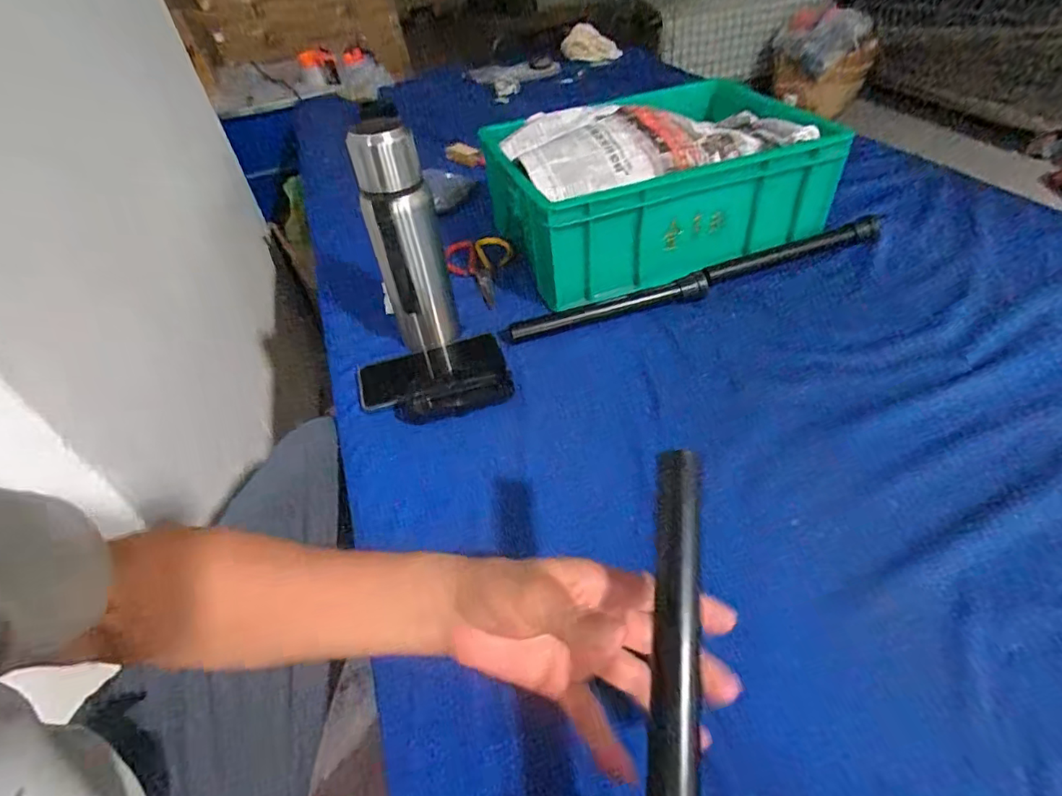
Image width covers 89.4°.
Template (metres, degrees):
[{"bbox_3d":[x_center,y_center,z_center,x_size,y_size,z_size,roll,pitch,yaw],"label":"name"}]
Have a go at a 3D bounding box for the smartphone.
[{"bbox_3d":[-0.112,-0.033,0.599,0.160,0.010,0.075,-16,46,-2],"label":"smartphone"}]

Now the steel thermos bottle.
[{"bbox_3d":[-0.134,-0.165,0.578,0.071,0.239,0.070,-14,43,-7],"label":"steel thermos bottle"}]

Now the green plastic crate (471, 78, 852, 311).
[{"bbox_3d":[0.167,-0.301,0.745,0.426,0.153,0.287,-18,44,-11],"label":"green plastic crate"}]

